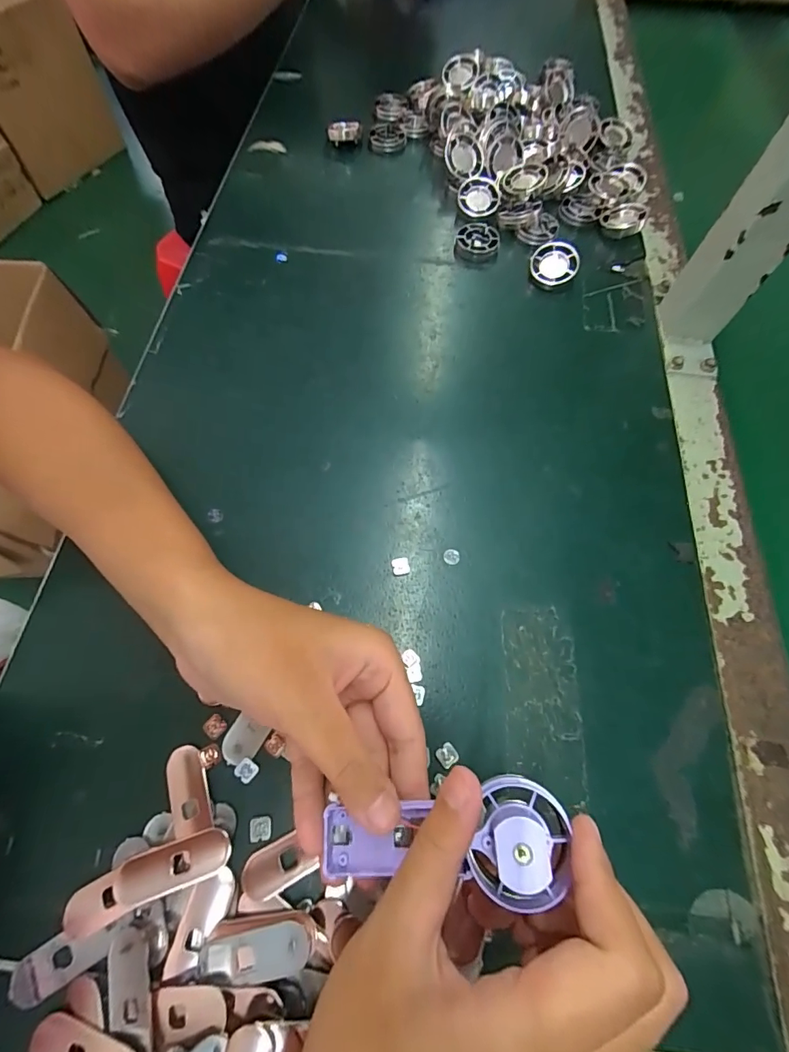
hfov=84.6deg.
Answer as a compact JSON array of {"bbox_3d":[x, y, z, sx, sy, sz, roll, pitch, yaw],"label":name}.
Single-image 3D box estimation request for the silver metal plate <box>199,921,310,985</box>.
[{"bbox_3d":[-0.061,0.187,0.189,0.048,0.006,0.018,-9,67,-6],"label":"silver metal plate"}]

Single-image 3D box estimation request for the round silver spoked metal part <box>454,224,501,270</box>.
[{"bbox_3d":[0.074,-0.253,0.387,0.038,0.011,0.044,8,66,2],"label":"round silver spoked metal part"}]

